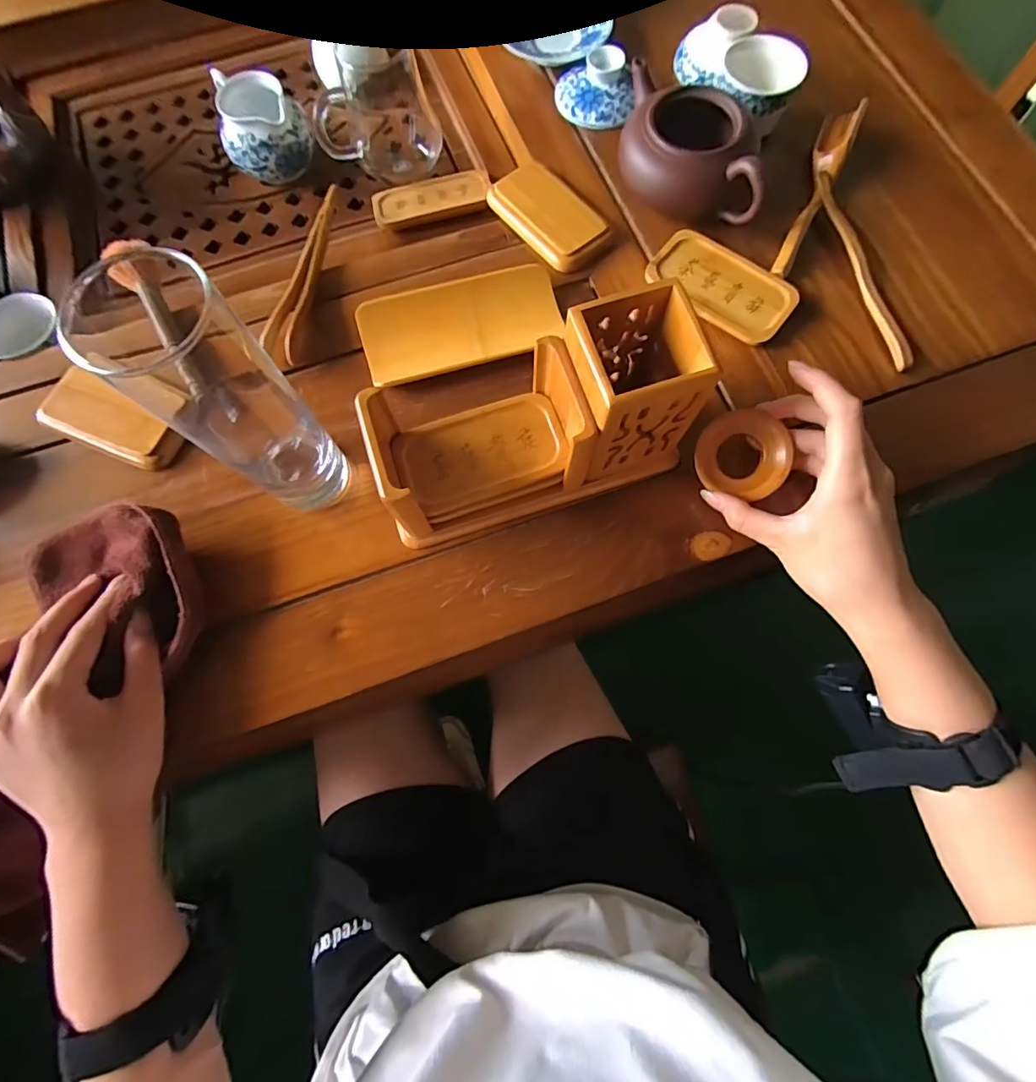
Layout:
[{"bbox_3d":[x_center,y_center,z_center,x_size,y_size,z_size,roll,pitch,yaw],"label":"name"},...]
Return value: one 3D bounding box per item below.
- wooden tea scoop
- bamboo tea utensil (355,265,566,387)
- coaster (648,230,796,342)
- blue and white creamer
[{"bbox_3d":[0.234,-0.279,0.390,0.028,0.020,0.176,26,77,9],"label":"wooden tea scoop"},{"bbox_3d":[-0.042,-0.162,0.373,0.146,0.018,0.079,-16,75,-3],"label":"bamboo tea utensil"},{"bbox_3d":[0.153,-0.192,0.377,0.106,0.014,0.059,41,79,12],"label":"coaster"},{"bbox_3d":[-0.233,-0.380,0.455,0.078,0.060,0.096,-22,75,-4],"label":"blue and white creamer"}]

